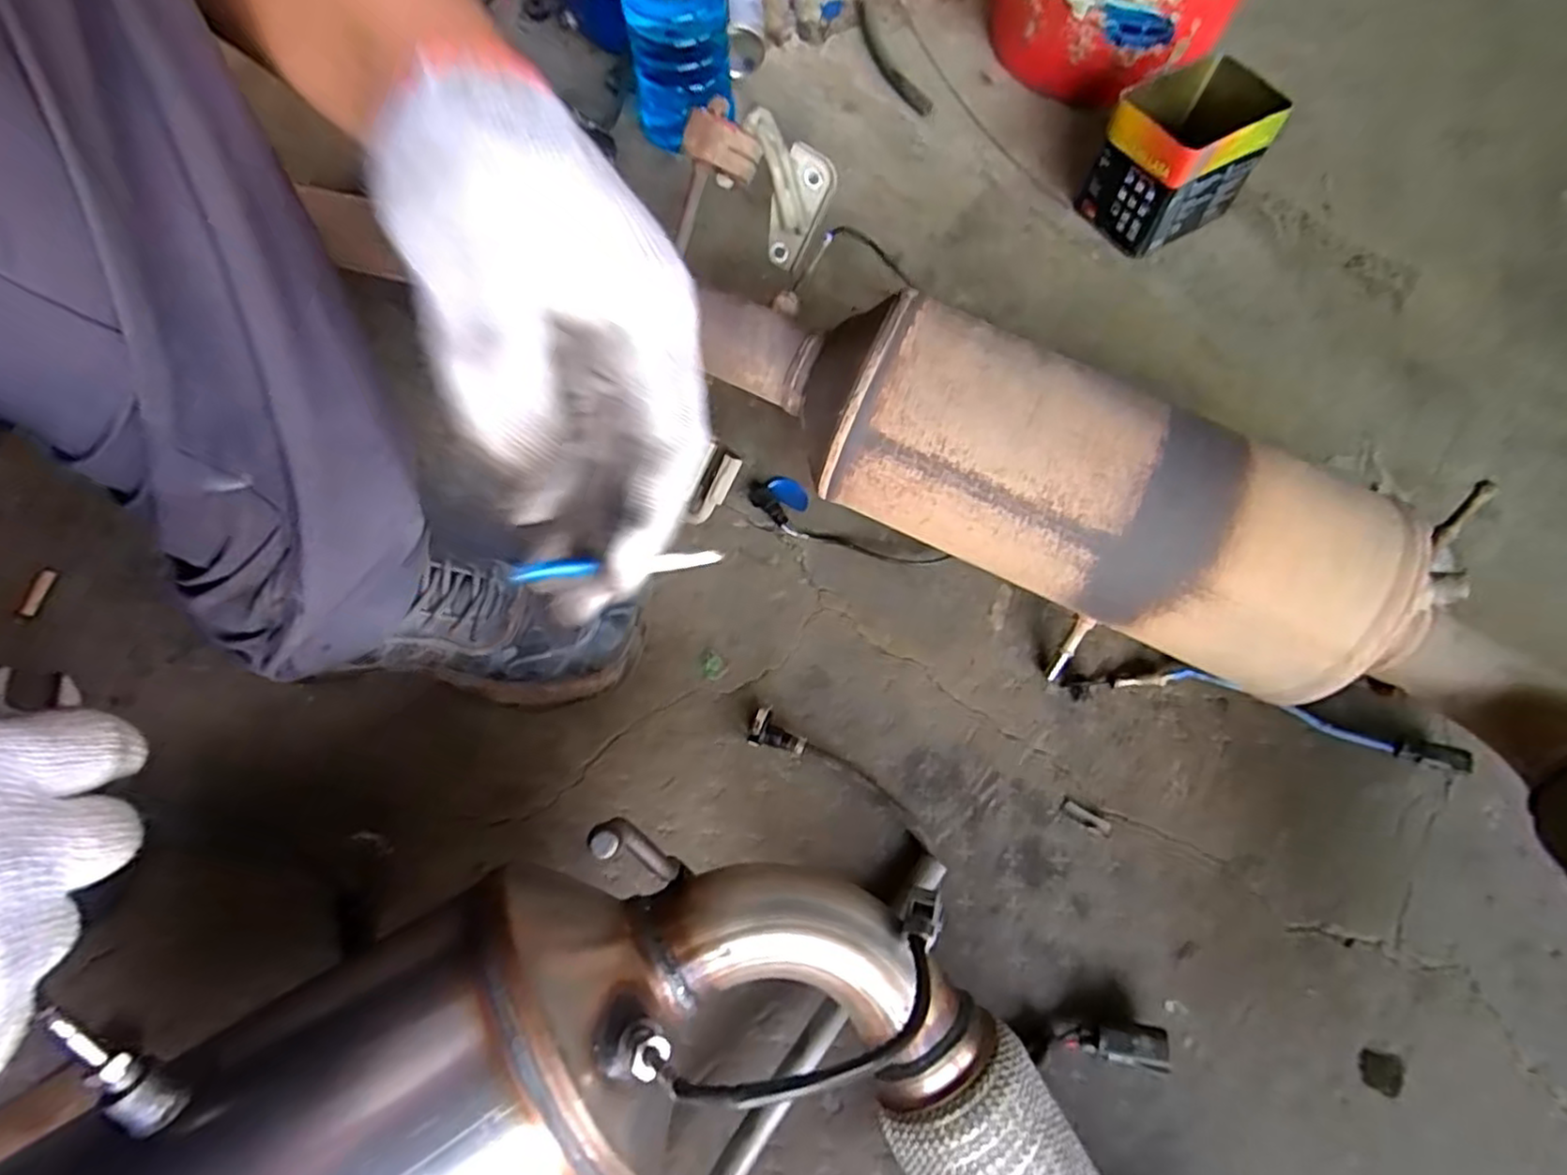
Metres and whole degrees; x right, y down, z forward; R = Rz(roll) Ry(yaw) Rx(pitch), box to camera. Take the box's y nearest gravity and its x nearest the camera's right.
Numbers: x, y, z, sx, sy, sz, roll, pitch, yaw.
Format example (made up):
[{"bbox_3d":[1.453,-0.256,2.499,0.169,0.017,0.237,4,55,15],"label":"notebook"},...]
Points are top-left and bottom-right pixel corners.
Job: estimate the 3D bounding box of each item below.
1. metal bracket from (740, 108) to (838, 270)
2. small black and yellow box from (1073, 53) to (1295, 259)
[{"bbox_3d":[0.008,-0.323,0.580,0.057,0.125,0.075,14,67,7],"label":"metal bracket"},{"bbox_3d":[0.373,-0.408,0.691,0.137,0.112,0.110,-34,71,-15],"label":"small black and yellow box"}]

